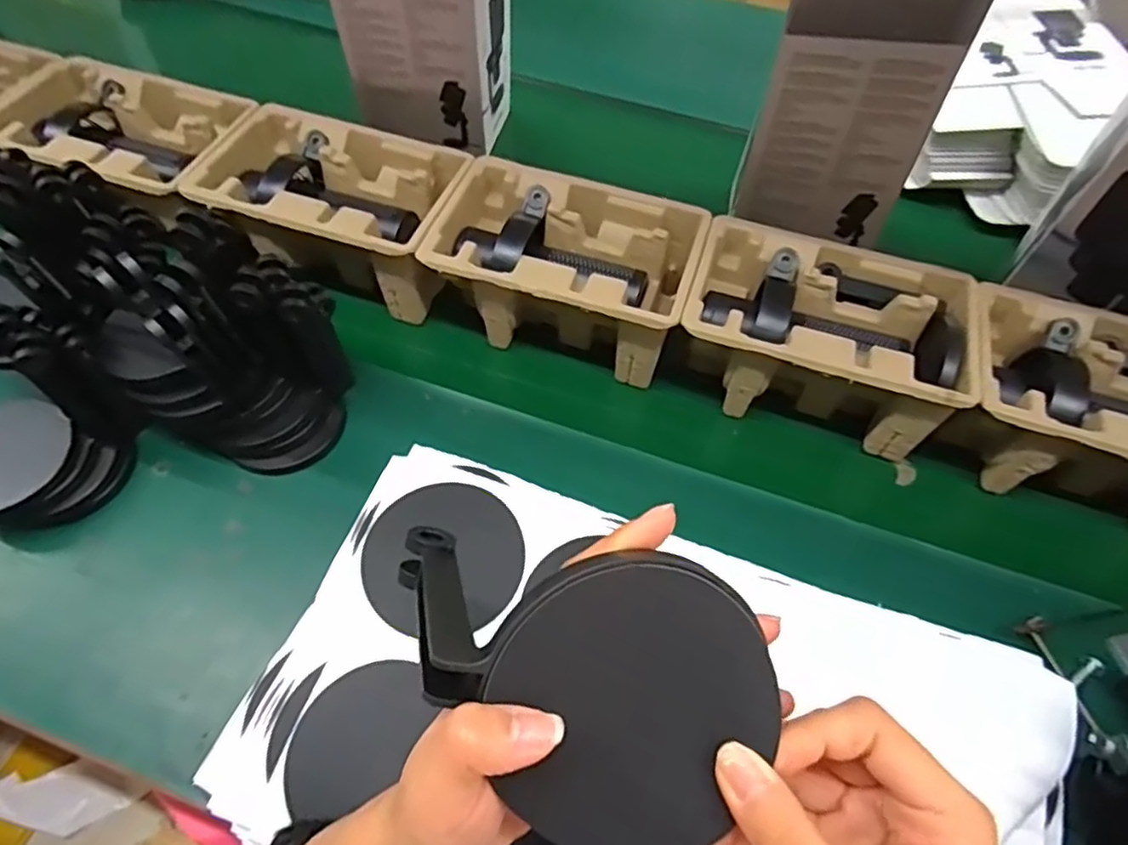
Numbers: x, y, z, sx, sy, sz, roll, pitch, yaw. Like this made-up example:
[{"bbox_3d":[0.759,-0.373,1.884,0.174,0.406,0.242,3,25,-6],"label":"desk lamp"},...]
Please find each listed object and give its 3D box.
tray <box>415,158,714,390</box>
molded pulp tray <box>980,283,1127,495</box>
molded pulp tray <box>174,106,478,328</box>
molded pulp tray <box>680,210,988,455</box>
[{"bbox_3d":[-0.004,-0.135,0.617,0.241,0.106,0.140,15,56,10],"label":"tray"},{"bbox_3d":[0.431,-0.009,0.542,0.220,0.091,0.147,17,56,11],"label":"molded pulp tray"},{"bbox_3d":[-0.216,-0.202,0.643,0.221,0.099,0.149,13,55,9],"label":"molded pulp tray"},{"bbox_3d":[0.221,-0.076,0.575,0.226,0.087,0.143,16,56,11],"label":"molded pulp tray"}]

